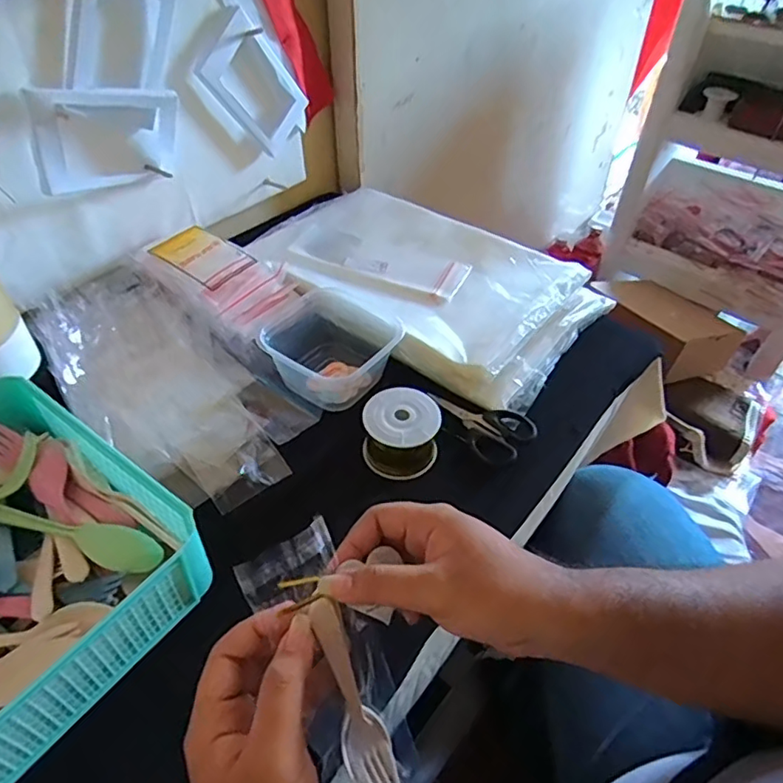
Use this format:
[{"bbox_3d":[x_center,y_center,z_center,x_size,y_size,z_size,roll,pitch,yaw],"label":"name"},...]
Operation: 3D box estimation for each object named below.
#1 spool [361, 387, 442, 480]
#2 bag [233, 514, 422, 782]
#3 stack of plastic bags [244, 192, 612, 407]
[{"bbox_3d":[0.008,0.042,0.510,0.066,0.056,0.067,1,45,-1],"label":"spool"},{"bbox_3d":[-0.034,0.172,0.343,0.064,0.197,0.023,-27,23,-26],"label":"bag"},{"bbox_3d":[0.037,-0.135,0.682,0.377,0.042,0.244,29,51,25],"label":"stack of plastic bags"}]

